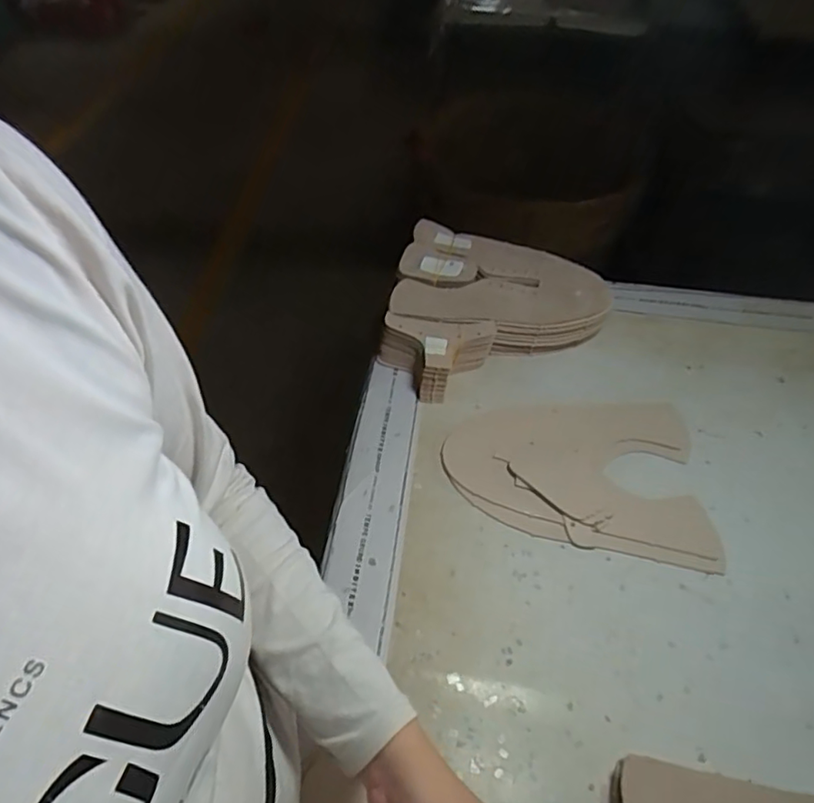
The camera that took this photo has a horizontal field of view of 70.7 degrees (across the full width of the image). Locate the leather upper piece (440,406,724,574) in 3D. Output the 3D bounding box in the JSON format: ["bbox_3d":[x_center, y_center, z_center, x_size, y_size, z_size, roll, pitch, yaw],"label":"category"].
[{"bbox_3d":[0.174,0.066,0.599,0.257,0.012,0.183,9,48,5],"label":"leather upper piece"}]

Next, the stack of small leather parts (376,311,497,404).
[{"bbox_3d":[0.031,-0.049,0.660,0.129,0.060,0.084,7,48,3],"label":"stack of small leather parts"}]

